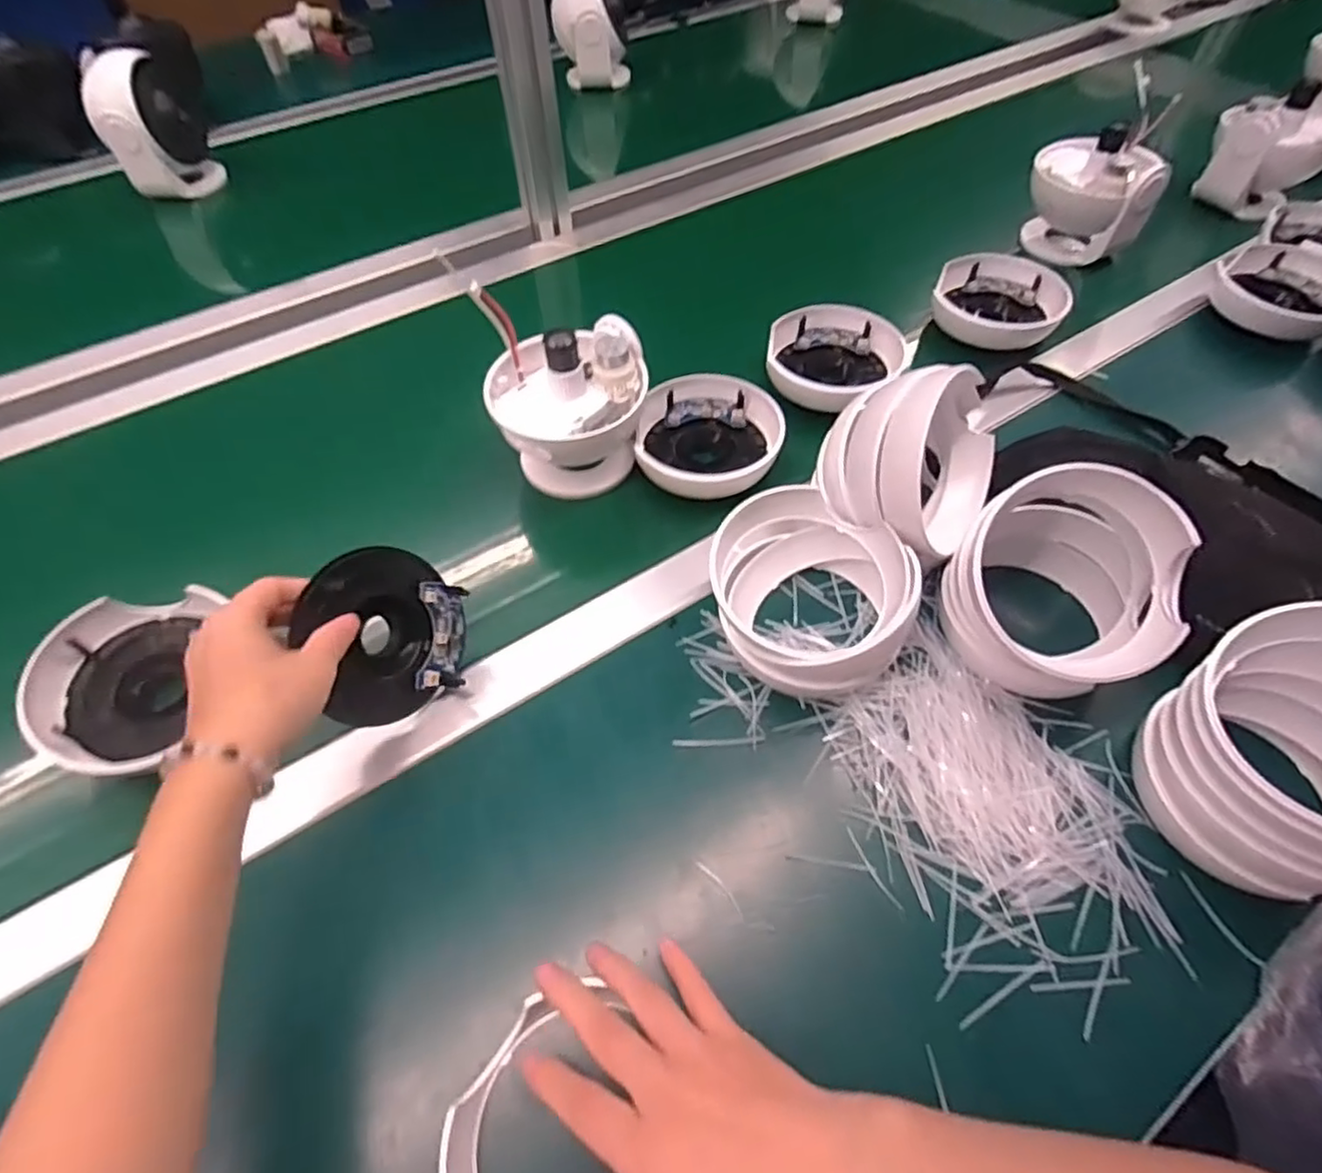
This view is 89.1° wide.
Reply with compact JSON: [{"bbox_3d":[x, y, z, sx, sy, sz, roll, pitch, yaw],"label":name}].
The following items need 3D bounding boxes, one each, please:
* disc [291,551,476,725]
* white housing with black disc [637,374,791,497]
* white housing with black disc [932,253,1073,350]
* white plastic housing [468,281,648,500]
[{"bbox_3d":[-0.163,0.029,0.396,0.017,0.099,0.096,-2,0,44],"label":"disc"},{"bbox_3d":[0.038,-0.115,0.528,0.110,0.039,0.109,0,55,0],"label":"white housing with black disc"},{"bbox_3d":[0.307,-0.264,0.620,0.112,0.030,0.105,-1,54,2],"label":"white housing with black disc"},{"bbox_3d":[-0.068,-0.138,0.513,0.118,0.112,0.118,-11,56,-8],"label":"white plastic housing"}]

